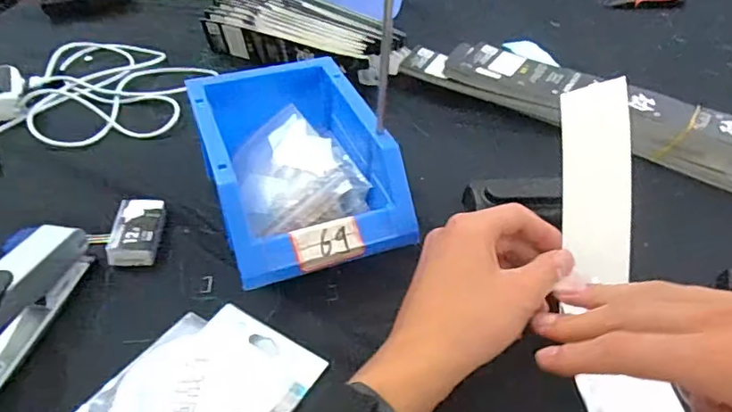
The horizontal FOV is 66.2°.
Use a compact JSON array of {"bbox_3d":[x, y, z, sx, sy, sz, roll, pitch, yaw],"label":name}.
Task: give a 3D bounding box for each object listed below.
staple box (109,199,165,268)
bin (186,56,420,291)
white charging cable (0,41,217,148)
[{"bbox_3d":[-0.167,0.018,0.412,0.032,0.016,0.058,-2,42,-4],"label":"staple box"},{"bbox_3d":[-0.053,-0.032,0.420,0.123,0.068,0.177,-14,44,-17],"label":"bin"},{"bbox_3d":[-0.253,-0.125,0.568,0.165,0.026,0.189,-1,42,-3],"label":"white charging cable"}]

